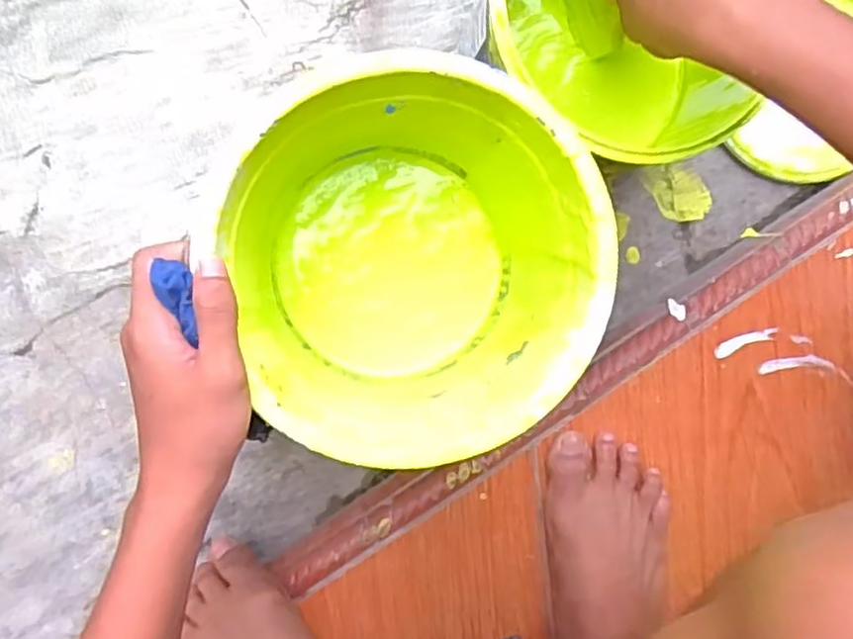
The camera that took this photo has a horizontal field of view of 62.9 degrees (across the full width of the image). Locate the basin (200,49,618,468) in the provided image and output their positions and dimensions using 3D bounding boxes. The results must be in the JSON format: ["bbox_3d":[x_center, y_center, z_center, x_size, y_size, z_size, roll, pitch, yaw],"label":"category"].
[{"bbox_3d":[-0.015,-0.038,0.466,0.215,0.195,0.205,-1,96,-7],"label":"basin"}]

